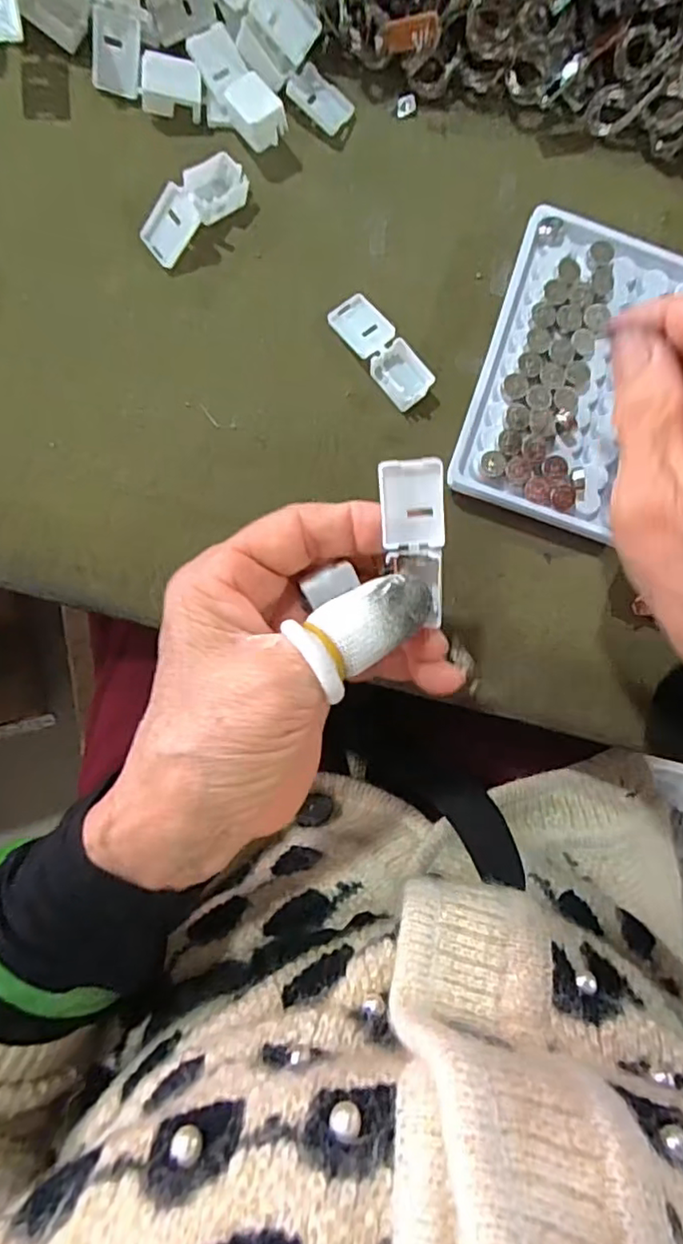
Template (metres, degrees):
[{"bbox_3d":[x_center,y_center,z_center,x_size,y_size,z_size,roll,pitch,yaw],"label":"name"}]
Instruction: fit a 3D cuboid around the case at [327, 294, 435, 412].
[{"bbox_3d":[0.018,-0.123,0.272,0.020,0.013,0.055,-40,93,-4],"label":"case"}]

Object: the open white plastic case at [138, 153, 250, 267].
[{"bbox_3d":[-0.065,-0.182,0.265,0.052,0.016,0.019,-43,93,-4],"label":"open white plastic case"}]

